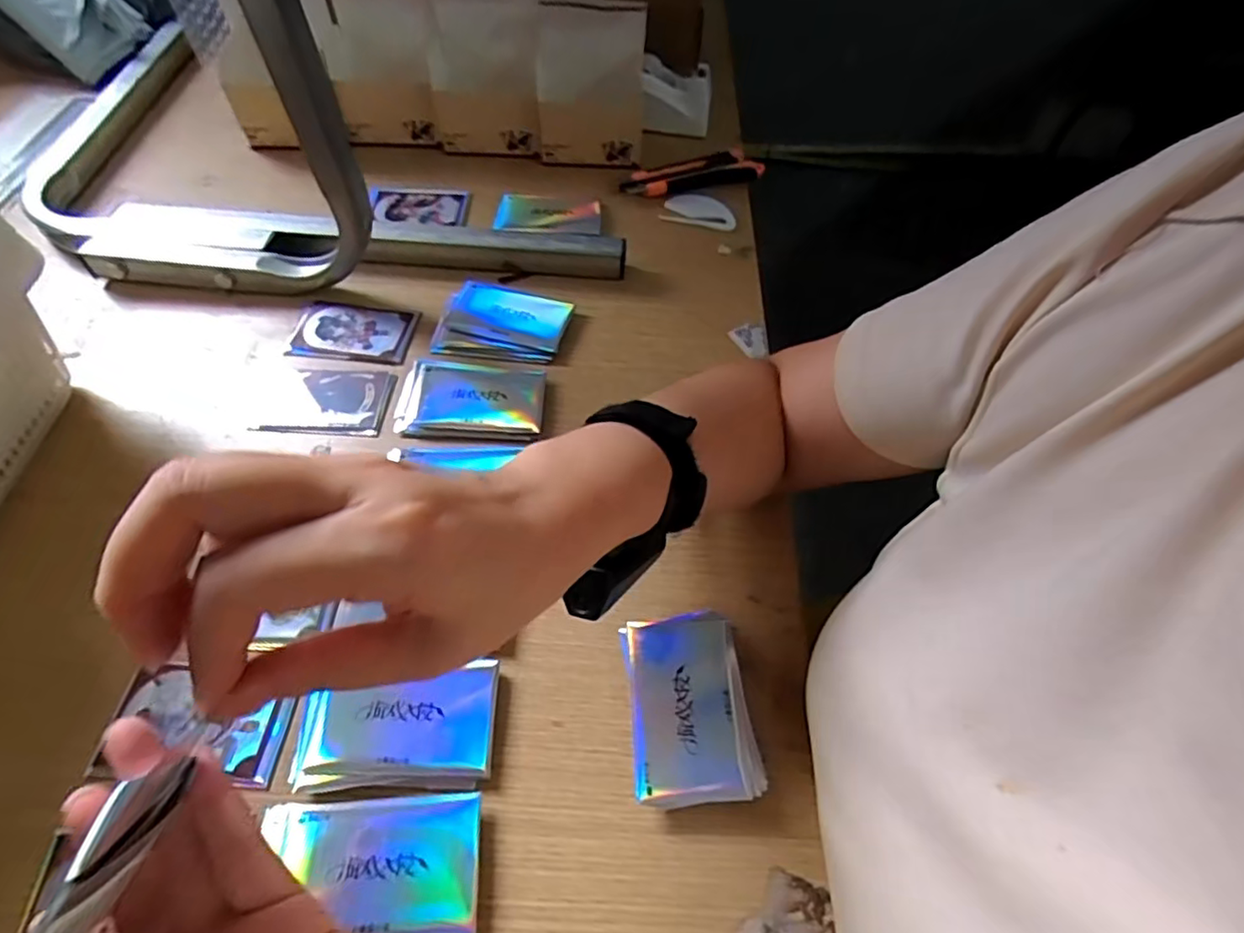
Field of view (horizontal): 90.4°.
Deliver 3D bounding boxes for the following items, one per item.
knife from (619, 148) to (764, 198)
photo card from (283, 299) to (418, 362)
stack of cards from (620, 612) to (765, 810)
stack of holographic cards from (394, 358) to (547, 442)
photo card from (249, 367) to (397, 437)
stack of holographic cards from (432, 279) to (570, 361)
[{"bbox_3d":[0.069,-0.294,0.622,0.141,0.023,0.032,-11,58,-10],"label":"knife"},{"bbox_3d":[-0.219,-0.110,0.504,0.094,0.007,0.061,6,60,1],"label":"photo card"},{"bbox_3d":[0.036,0.131,0.344,0.065,0.015,0.099,-4,57,-5],"label":"stack of cards"},{"bbox_3d":[-0.111,-0.051,0.459,0.104,0.008,0.072,3,57,-1],"label":"stack of holographic cards"},{"bbox_3d":[-0.220,-0.049,0.456,0.093,0.004,0.061,3,57,-1],"label":"photo card"},{"bbox_3d":[-0.097,-0.117,0.501,0.100,0.011,0.076,11,57,5],"label":"stack of holographic cards"}]

